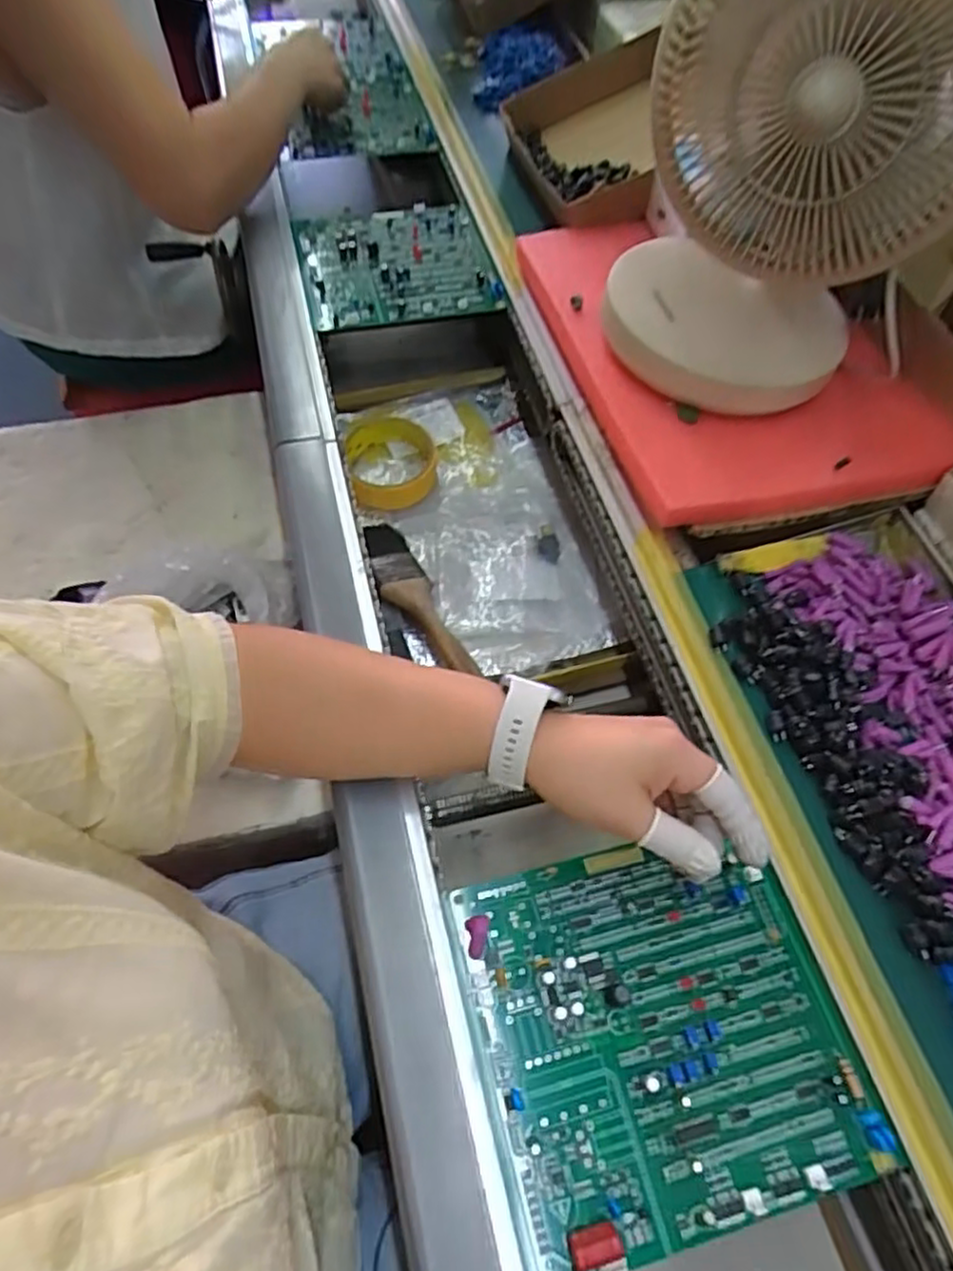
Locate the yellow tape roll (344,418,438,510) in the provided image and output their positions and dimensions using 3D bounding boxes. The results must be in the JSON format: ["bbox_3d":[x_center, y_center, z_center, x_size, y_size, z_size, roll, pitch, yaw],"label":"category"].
[{"bbox_3d":[-0.078,-0.158,0.660,0.083,0.033,0.085,0,59,-1],"label":"yellow tape roll"}]

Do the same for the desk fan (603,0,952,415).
[{"bbox_3d":[0.209,-0.307,0.469,0.205,0.287,0.140,10,59,3],"label":"desk fan"}]

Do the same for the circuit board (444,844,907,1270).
[{"bbox_3d":[0.093,0.198,0.367,0.183,0.014,0.172,-13,60,-8],"label":"circuit board"}]

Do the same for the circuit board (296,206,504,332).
[{"bbox_3d":[-0.081,-0.367,0.694,0.177,0.022,0.155,-17,61,-11],"label":"circuit board"}]

